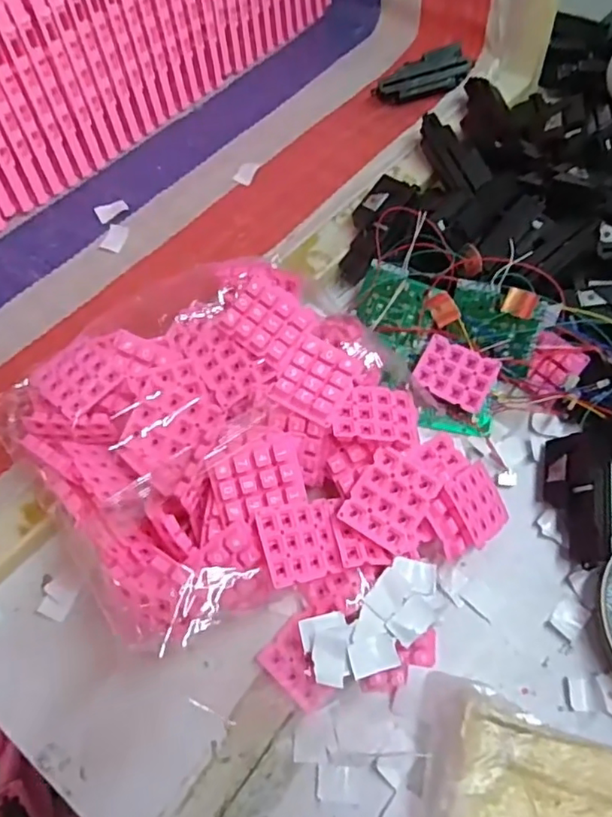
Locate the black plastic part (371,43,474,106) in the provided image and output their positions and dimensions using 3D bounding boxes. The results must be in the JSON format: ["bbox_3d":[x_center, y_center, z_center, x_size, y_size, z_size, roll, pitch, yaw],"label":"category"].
[{"bbox_3d":[0.123,-0.349,0.599,0.102,0.024,0.039,-18,65,6],"label":"black plastic part"}]

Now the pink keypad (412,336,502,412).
[{"bbox_3d":[0.121,-0.030,0.460,0.059,0.006,0.051,26,72,14],"label":"pink keypad"}]

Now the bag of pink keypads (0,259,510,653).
[{"bbox_3d":[-0.039,0.028,0.409,0.264,0.077,0.299,-36,70,-15],"label":"bag of pink keypads"}]

